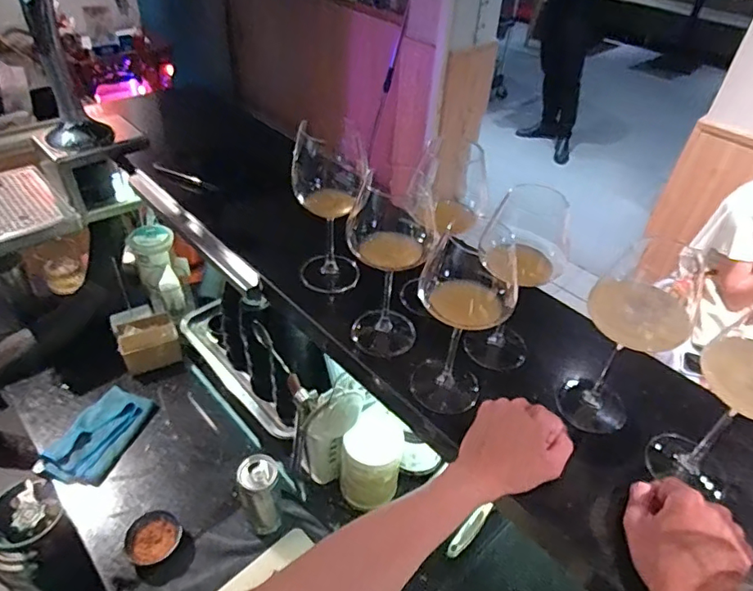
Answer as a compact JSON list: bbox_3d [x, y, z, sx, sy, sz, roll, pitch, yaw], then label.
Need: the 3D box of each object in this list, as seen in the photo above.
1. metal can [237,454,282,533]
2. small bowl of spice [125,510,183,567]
[{"bbox_3d":[-0.167,0.296,0.757,0.057,0.130,0.060,-14,44,-19],"label":"metal can"},{"bbox_3d":[-0.331,0.360,0.769,0.076,0.030,0.074,2,41,-2],"label":"small bowl of spice"}]

